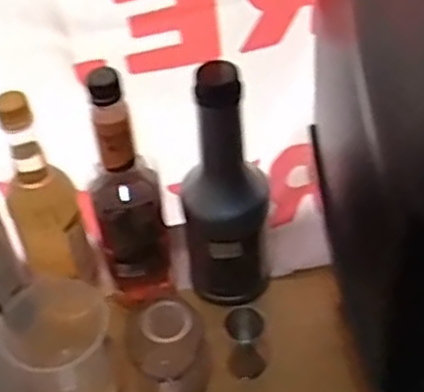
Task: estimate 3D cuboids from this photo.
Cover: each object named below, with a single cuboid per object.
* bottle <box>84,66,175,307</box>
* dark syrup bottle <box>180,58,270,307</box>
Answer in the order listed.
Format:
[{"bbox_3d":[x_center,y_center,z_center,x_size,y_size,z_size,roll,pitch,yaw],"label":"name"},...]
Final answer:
[{"bbox_3d":[-0.082,0.002,0.673,0.068,0.273,0.060,-6,45,-2],"label":"bottle"},{"bbox_3d":[0.013,0.000,0.681,0.078,0.256,0.066,-4,45,0],"label":"dark syrup bottle"}]

